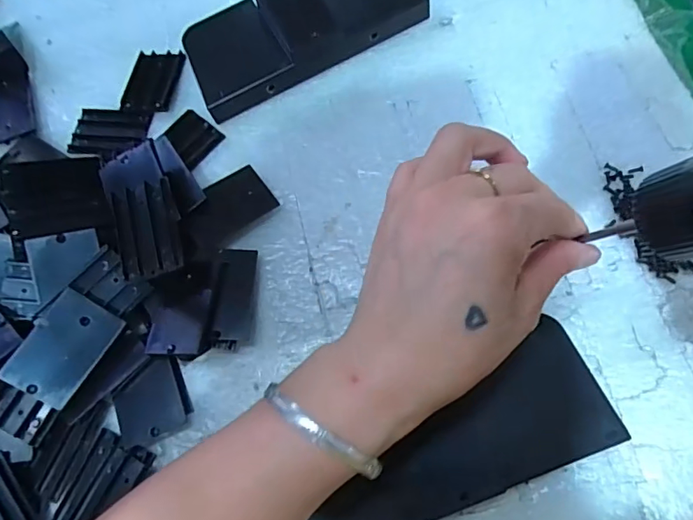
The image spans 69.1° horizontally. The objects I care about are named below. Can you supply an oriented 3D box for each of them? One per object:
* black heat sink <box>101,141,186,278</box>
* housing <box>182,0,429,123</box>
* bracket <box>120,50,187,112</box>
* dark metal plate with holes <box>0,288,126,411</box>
[{"bbox_3d":[-0.117,-0.030,0.289,0.037,0.009,0.084,-20,72,-1],"label":"black heat sink"},{"bbox_3d":[-0.032,-0.163,0.349,0.161,0.032,0.074,-31,69,-5],"label":"housing"},{"bbox_3d":[-0.138,-0.127,0.361,0.038,0.008,0.055,1,70,7],"label":"bracket"},{"bbox_3d":[-0.151,0.047,0.269,0.036,0.005,0.054,37,73,-14],"label":"dark metal plate with holes"}]

